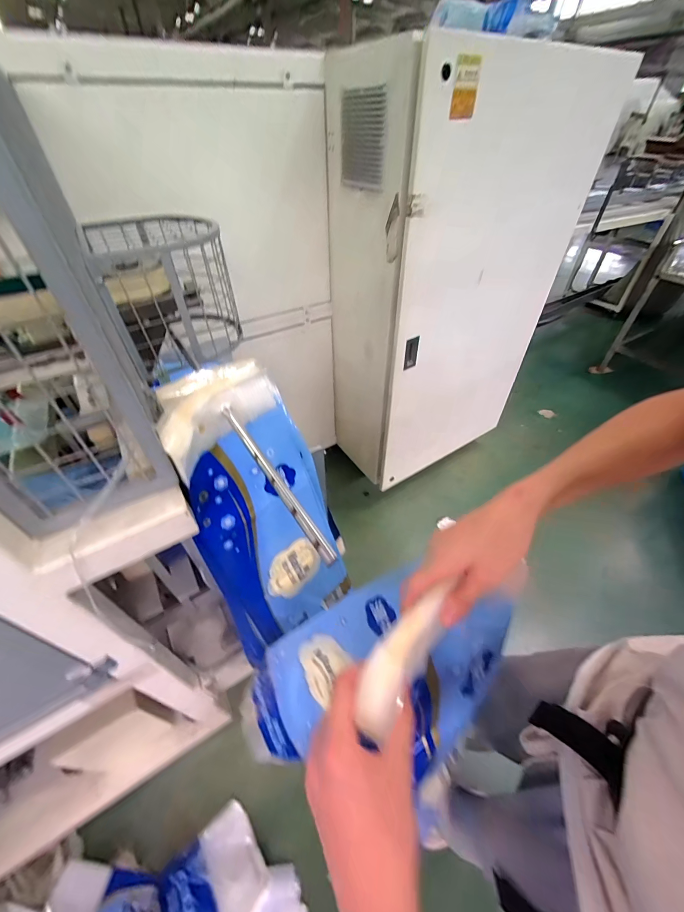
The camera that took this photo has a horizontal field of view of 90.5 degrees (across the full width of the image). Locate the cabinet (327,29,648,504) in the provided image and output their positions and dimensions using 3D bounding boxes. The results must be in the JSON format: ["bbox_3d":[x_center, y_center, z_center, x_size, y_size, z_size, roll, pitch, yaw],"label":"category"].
[{"bbox_3d":[0.473,-0.648,1.498,1.032,1.469,0.440,-26,50,-23],"label":"cabinet"}]

